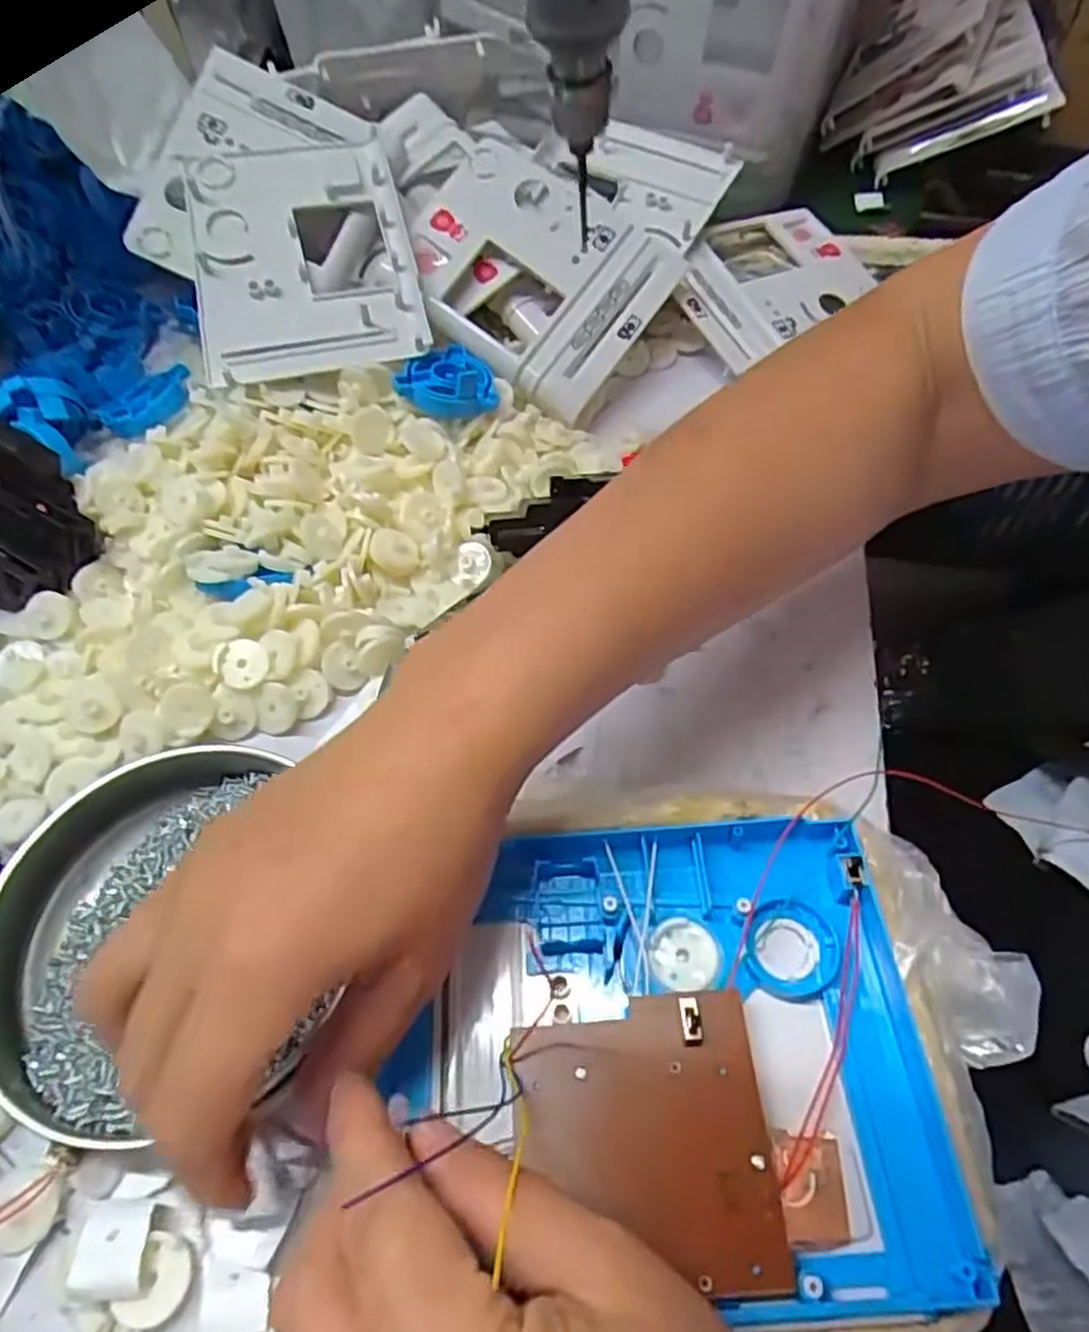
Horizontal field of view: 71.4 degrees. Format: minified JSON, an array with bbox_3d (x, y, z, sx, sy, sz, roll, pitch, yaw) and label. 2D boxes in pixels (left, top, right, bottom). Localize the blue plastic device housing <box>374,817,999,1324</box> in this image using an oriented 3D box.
[{"bbox_3d":[0.037,0.114,0.234,0.154,0.024,0.130,-1,57,-5],"label":"blue plastic device housing"}]

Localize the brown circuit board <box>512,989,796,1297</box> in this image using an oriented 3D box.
[{"bbox_3d":[0.029,0.135,0.217,0.068,0.010,0.071,-3,57,-7],"label":"brown circuit board"}]

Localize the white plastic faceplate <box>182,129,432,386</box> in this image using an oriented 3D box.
[{"bbox_3d":[-0.136,-0.230,0.423,0.118,0.010,0.144,-14,81,-11],"label":"white plastic faceplate"}]

